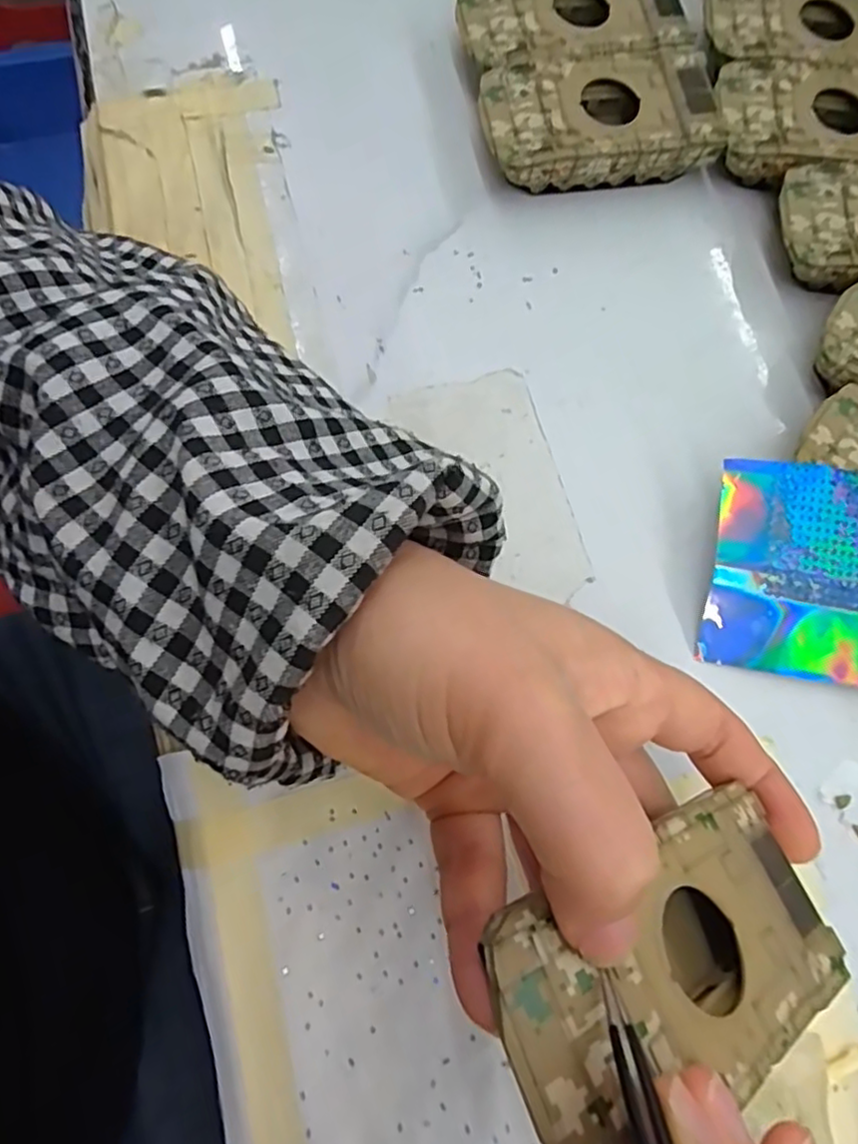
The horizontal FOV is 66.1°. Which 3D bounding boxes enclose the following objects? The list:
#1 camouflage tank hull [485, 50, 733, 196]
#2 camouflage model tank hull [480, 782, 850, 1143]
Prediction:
[{"bbox_3d":[0.071,-0.188,0.274,0.095,0.018,0.049,-9,77,-8],"label":"camouflage tank hull"},{"bbox_3d":[0.054,0.082,0.140,0.094,0.015,0.047,-6,76,-36],"label":"camouflage model tank hull"}]

